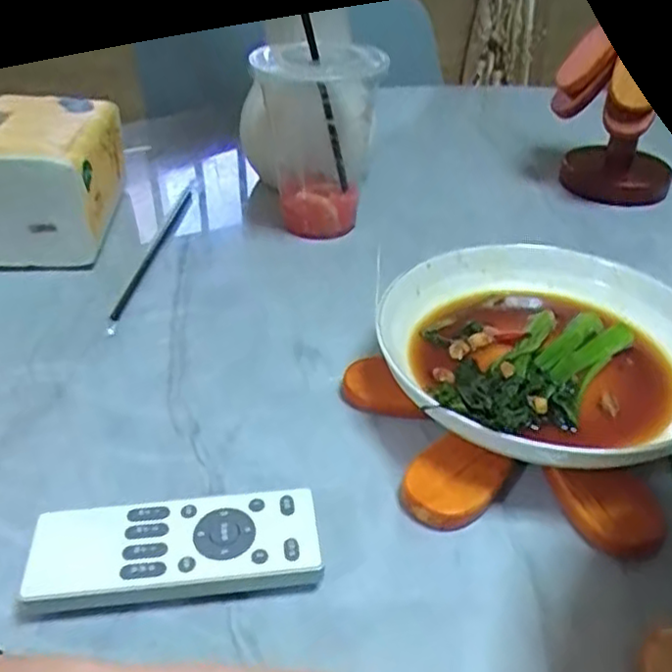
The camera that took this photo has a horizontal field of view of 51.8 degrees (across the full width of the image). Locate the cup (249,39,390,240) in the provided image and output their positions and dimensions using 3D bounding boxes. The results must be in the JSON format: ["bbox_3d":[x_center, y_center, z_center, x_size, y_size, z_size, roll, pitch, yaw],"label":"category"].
[{"bbox_3d":[-0.014,-0.156,0.529,0.084,0.127,0.107,0,34,-2],"label":"cup"}]

